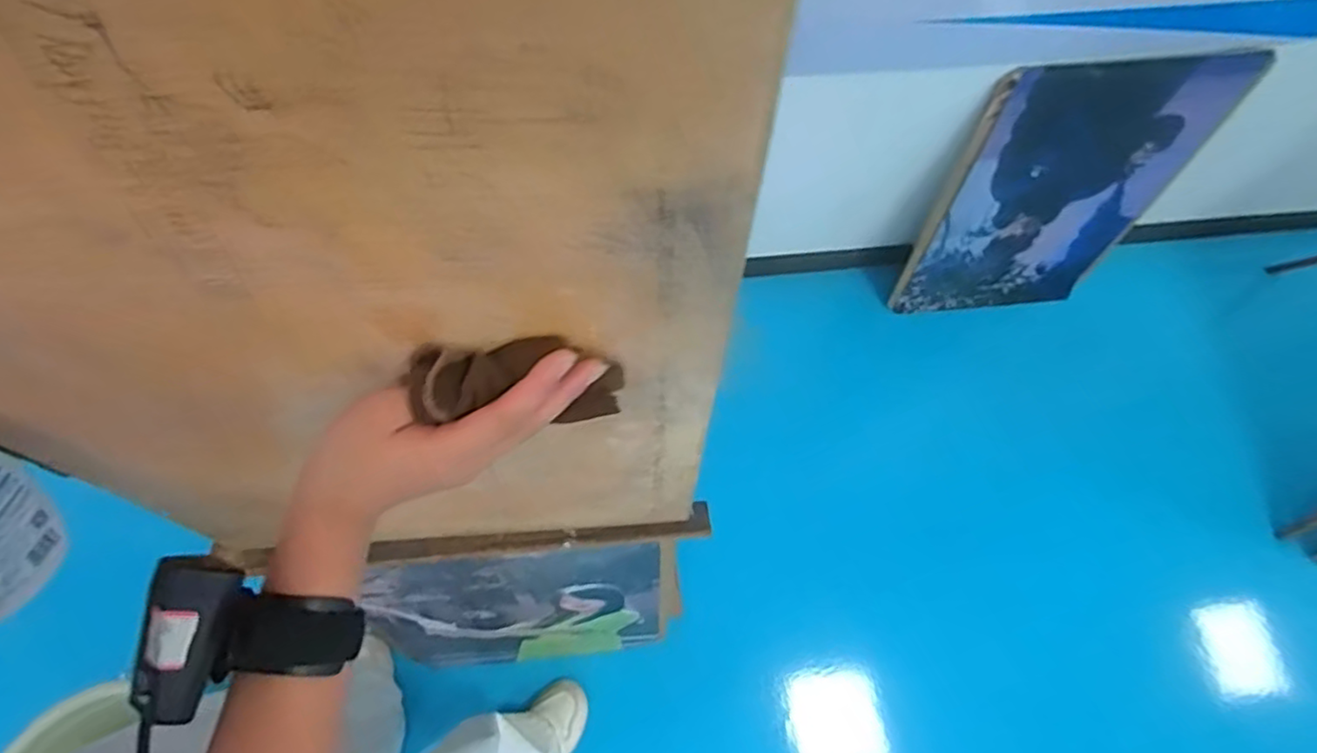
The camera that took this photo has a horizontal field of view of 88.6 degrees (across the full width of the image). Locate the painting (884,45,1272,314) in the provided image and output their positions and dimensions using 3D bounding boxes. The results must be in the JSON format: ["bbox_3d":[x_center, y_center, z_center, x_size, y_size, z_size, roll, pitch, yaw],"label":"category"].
[{"bbox_3d":[0.740,-0.322,1.280,0.451,0.619,0.022,-5,60,-3],"label":"painting"}]

